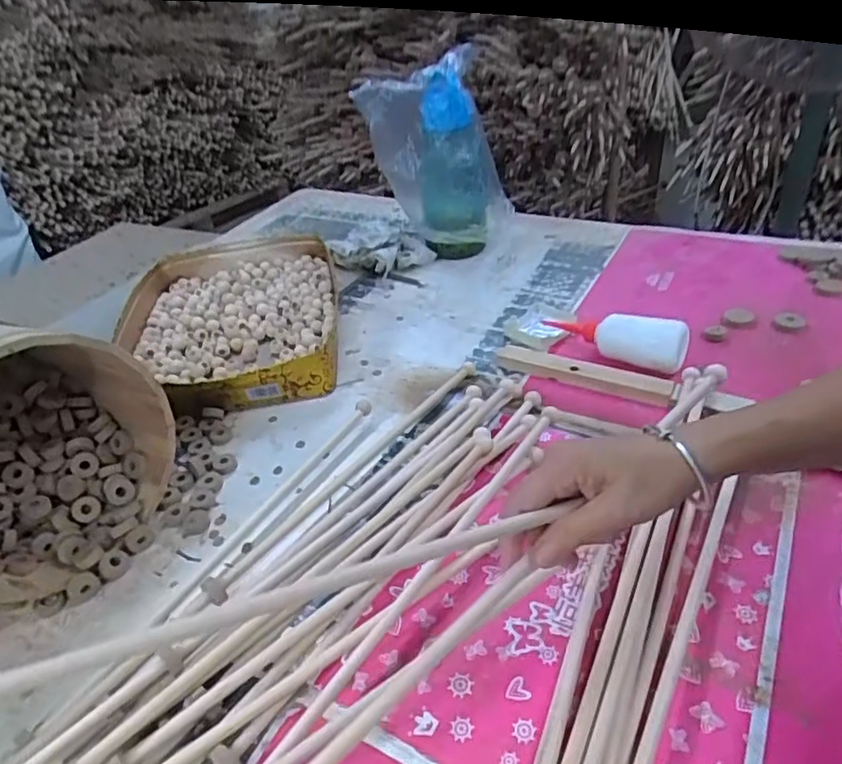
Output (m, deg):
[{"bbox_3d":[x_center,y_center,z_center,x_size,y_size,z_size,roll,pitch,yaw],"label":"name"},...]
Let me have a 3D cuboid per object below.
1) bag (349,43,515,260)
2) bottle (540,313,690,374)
[{"bbox_3d":[0.032,-0.361,1.036,0.223,0.302,0.158,-4,37,4],"label":"bag"},{"bbox_3d":[0.230,-0.059,0.759,0.180,0.051,0.055,16,42,27],"label":"bottle"}]

